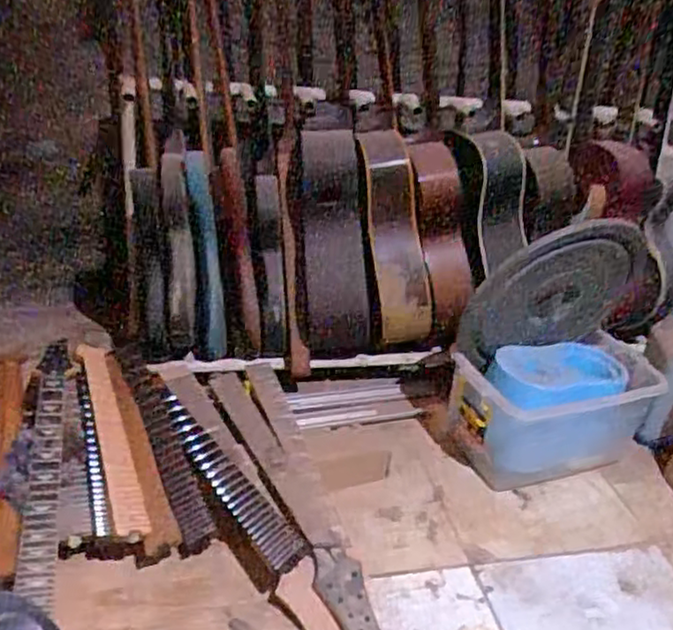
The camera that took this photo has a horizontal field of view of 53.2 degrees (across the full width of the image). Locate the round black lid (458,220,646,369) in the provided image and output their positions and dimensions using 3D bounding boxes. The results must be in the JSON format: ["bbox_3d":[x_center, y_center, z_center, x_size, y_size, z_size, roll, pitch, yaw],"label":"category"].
[{"bbox_3d":[0.470,-0.036,1.415,0.335,0.401,0.048,0,47,-7],"label":"round black lid"}]

